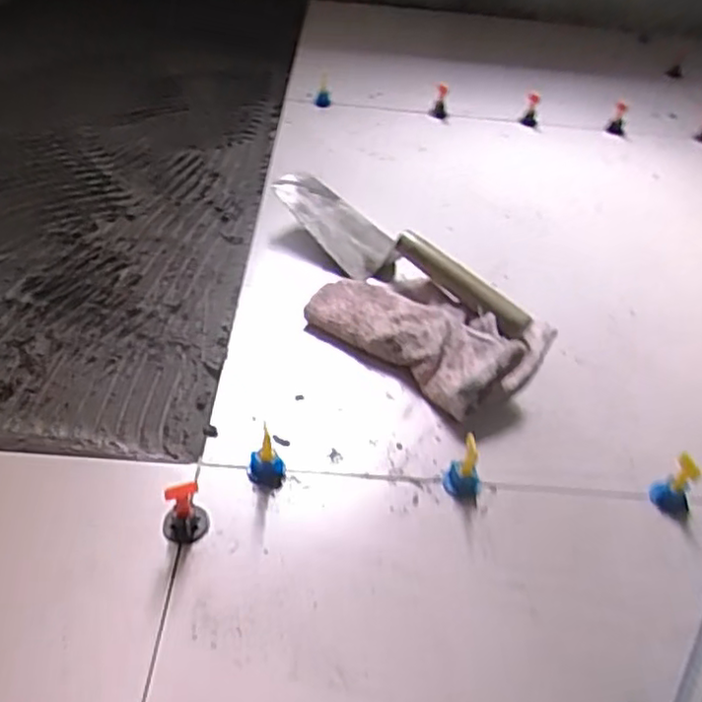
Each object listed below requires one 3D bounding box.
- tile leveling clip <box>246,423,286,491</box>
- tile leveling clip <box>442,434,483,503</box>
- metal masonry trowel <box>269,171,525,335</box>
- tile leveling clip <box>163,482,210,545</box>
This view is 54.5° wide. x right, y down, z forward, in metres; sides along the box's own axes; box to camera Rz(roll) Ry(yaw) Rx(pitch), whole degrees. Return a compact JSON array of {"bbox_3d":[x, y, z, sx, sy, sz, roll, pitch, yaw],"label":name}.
[{"bbox_3d":[-0.072,0.093,0.583,0.032,0.047,0.032,3,43,-3],"label":"tile leveling clip"},{"bbox_3d":[0.101,0.103,0.586,0.033,0.046,0.033,29,47,23],"label":"tile leveling clip"},{"bbox_3d":[0.049,-0.115,0.795,0.368,0.077,0.065,33,49,26],"label":"metal masonry trowel"},{"bbox_3d":[-0.131,0.128,0.536,0.035,0.051,0.029,-12,46,-19],"label":"tile leveling clip"}]

